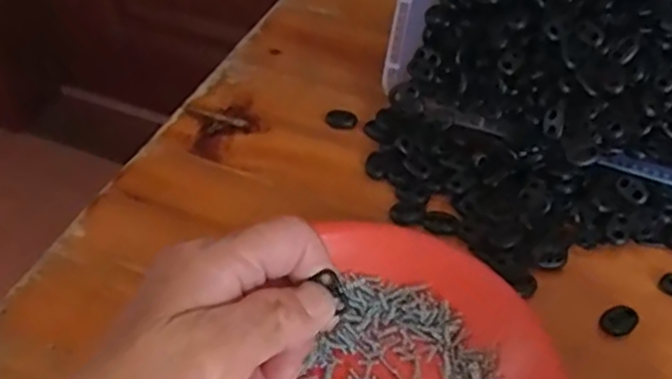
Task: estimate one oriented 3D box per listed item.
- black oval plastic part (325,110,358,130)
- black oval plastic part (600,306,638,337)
[{"bbox_3d":[0.004,-0.050,0.486,0.022,0.008,0.014,0,47,-2],"label":"black oval plastic part"},{"bbox_3d":[0.155,0.072,0.377,0.016,0.008,0.018,35,55,27],"label":"black oval plastic part"}]

